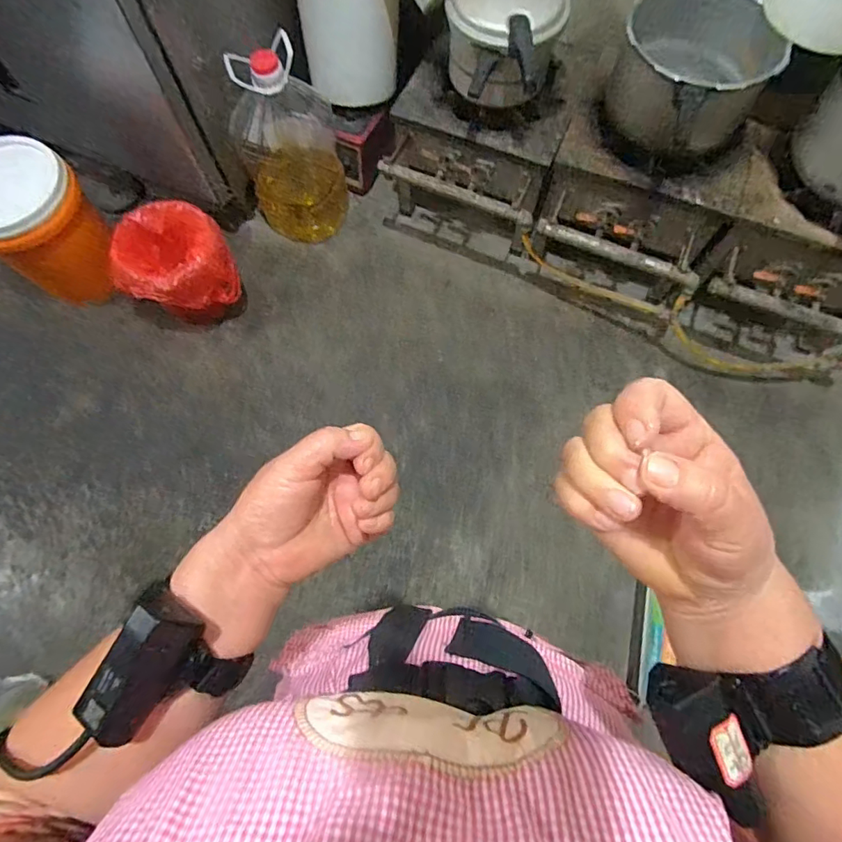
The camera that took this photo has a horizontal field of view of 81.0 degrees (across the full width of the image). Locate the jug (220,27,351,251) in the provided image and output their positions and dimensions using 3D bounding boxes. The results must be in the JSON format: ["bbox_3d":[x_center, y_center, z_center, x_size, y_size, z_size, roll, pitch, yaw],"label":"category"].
[{"bbox_3d":[-0.387,-0.805,1.465,0.262,0.515,0.253,7,71,3],"label":"jug"}]

